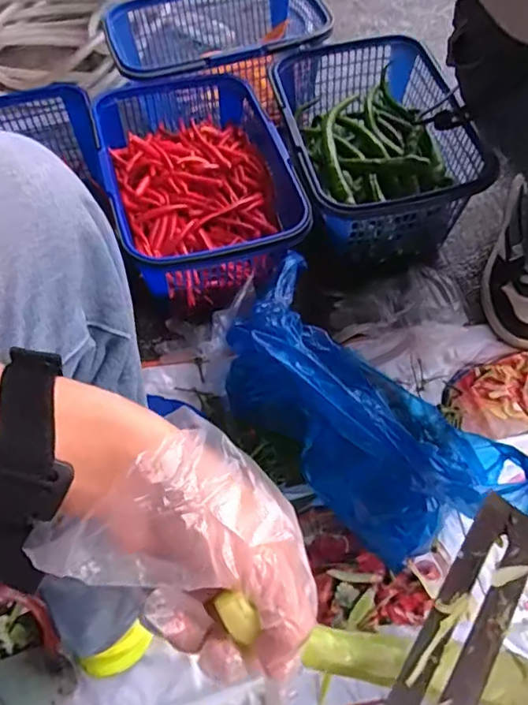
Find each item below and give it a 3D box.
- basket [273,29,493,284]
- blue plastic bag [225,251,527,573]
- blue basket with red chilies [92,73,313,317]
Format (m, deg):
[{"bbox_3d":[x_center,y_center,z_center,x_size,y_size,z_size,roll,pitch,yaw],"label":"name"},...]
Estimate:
[{"bbox_3d":[0.151,-0.286,0.797,0.231,0.166,0.317,-5,61,-1],"label":"basket"},{"bbox_3d":[0.106,0.070,0.599,0.341,0.176,0.187,38,69,20],"label":"blue plastic bag"},{"bbox_3d":[-0.071,-0.223,0.778,0.254,0.168,0.346,-15,62,-6],"label":"blue basket with red chilies"}]

